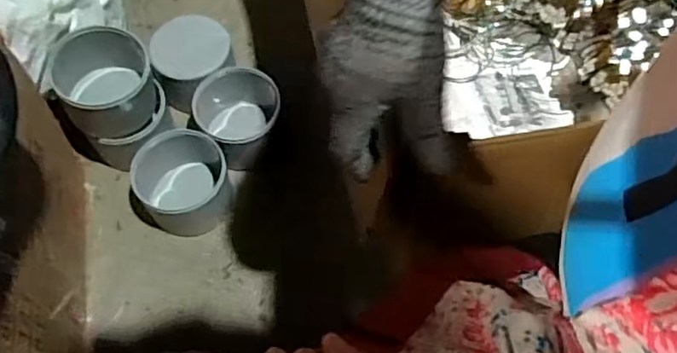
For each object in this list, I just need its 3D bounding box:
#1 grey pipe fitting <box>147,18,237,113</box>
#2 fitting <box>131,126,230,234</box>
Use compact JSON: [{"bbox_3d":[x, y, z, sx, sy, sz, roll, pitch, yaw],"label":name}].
[{"bbox_3d":[-0.191,-0.152,0.841,0.099,0.086,0.111,-13,64,-5],"label":"grey pipe fitting"},{"bbox_3d":[-0.189,0.002,0.755,0.102,0.100,0.111,-1,64,1],"label":"fitting"}]

